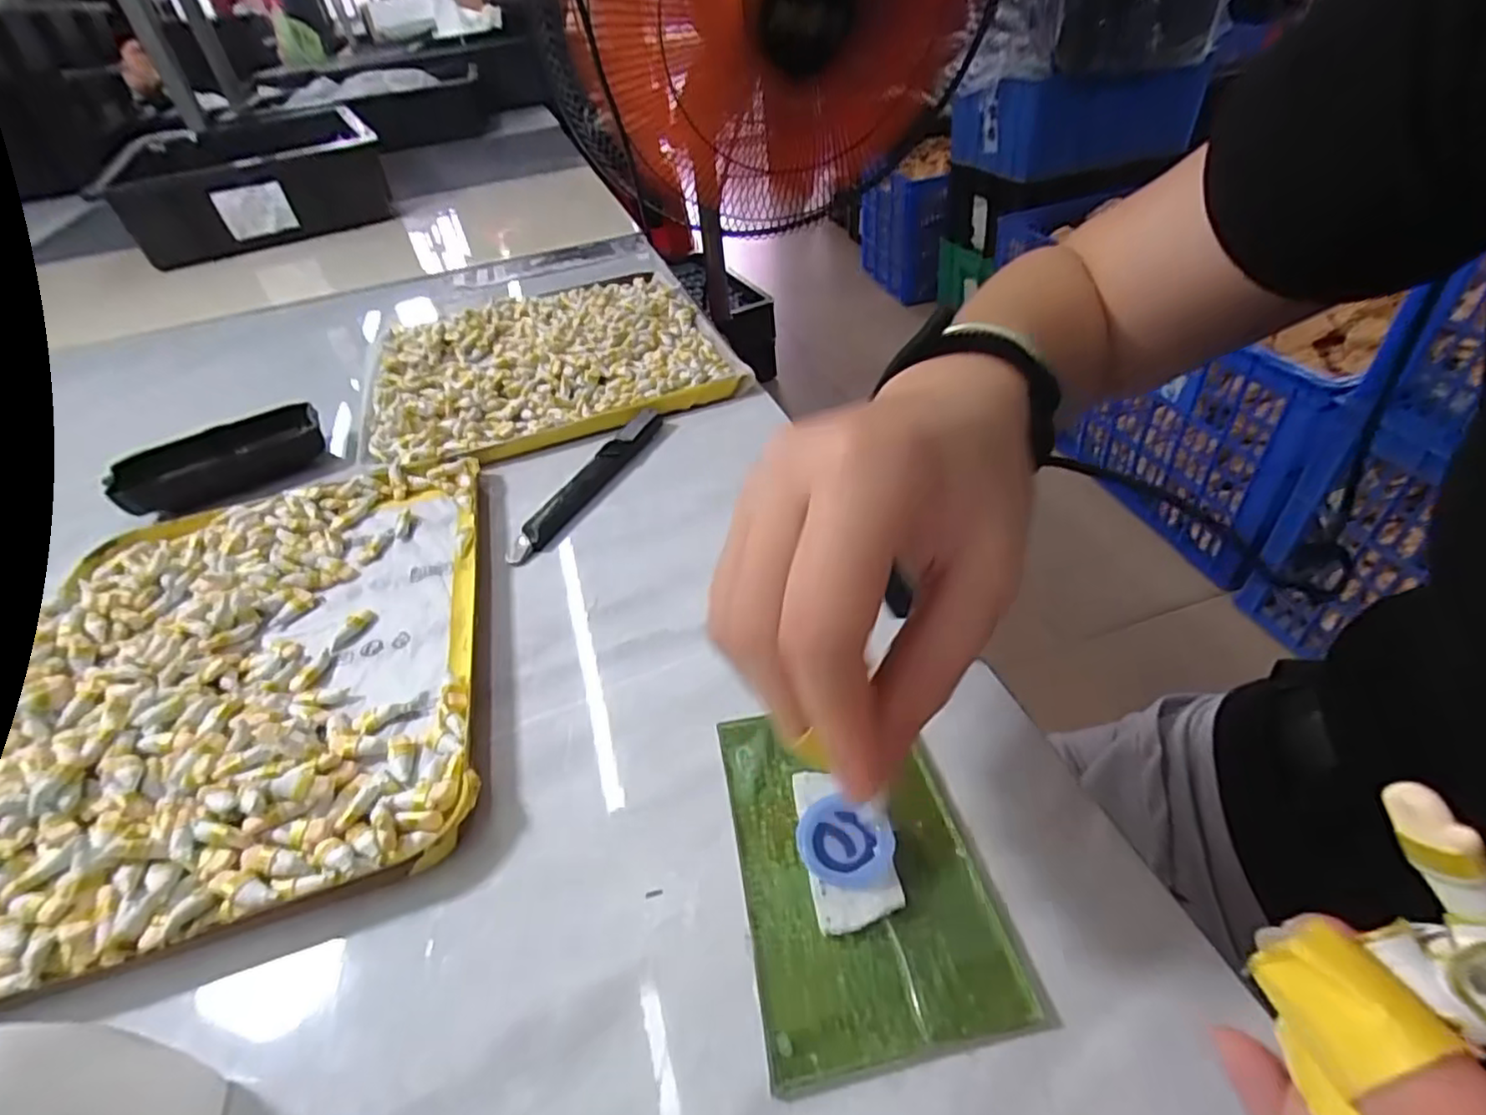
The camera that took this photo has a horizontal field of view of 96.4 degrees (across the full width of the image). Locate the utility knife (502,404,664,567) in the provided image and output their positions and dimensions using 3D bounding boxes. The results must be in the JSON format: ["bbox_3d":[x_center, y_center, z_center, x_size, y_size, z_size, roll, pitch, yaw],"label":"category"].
[{"bbox_3d":[-0.083,-0.043,0.360,0.021,0.009,0.128,15,46,21],"label":"utility knife"}]

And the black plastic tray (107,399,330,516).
[{"bbox_3d":[-0.316,-0.058,0.405,0.111,0.023,0.051,-25,46,-20],"label":"black plastic tray"}]

